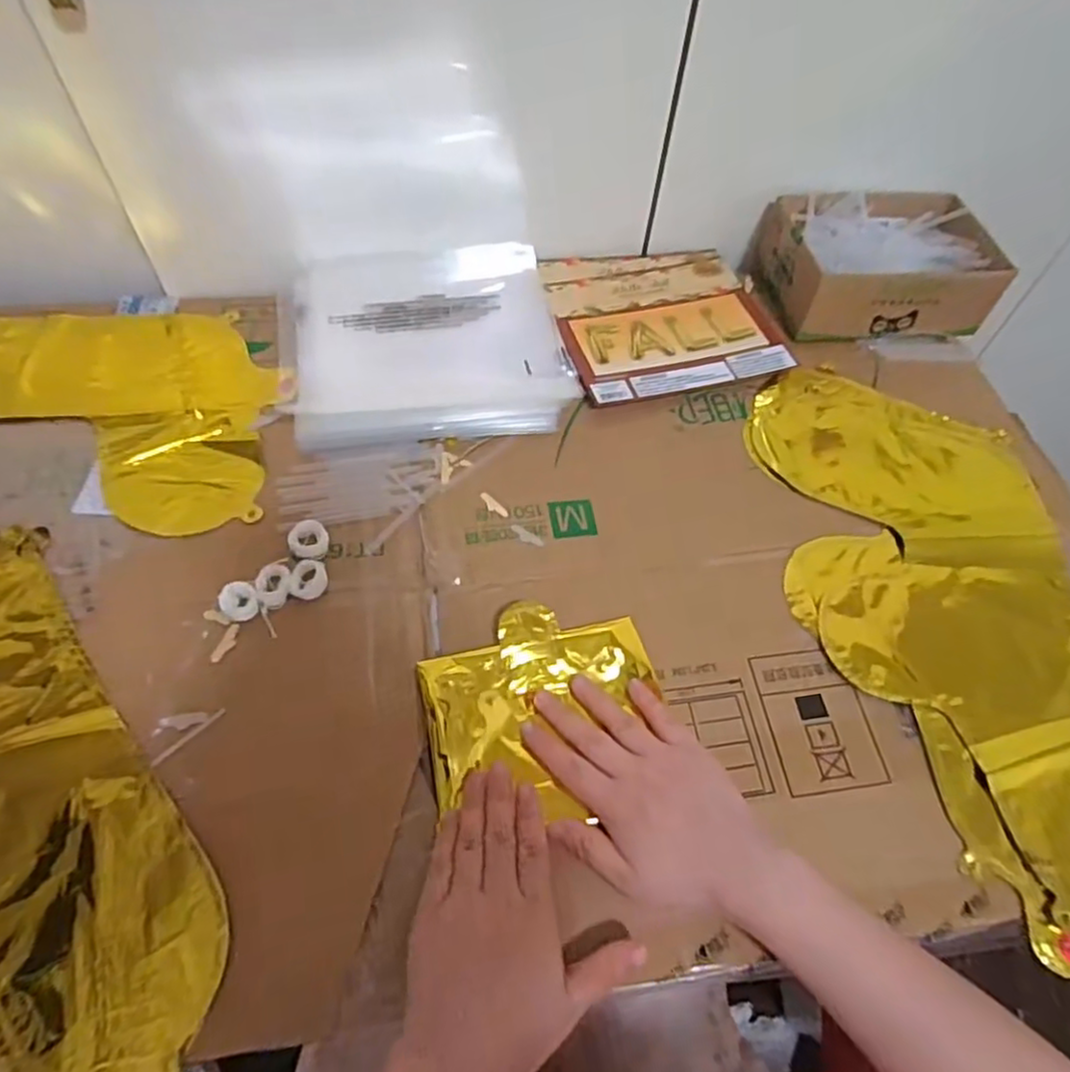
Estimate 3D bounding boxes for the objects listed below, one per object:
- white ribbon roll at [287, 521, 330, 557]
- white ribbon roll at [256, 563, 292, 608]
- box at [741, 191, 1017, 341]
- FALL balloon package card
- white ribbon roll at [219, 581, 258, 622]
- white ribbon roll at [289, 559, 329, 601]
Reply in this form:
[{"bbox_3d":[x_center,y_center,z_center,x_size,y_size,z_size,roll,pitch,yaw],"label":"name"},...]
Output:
[{"bbox_3d":[-0.158,0.002,0.477,0.027,0.010,0.026,2,58,-3],"label":"white ribbon roll"},{"bbox_3d":[-0.176,0.033,0.460,0.021,0.008,0.030,4,58,-2],"label":"white ribbon roll"},{"bbox_3d":[0.320,-0.256,0.644,0.183,0.069,0.150,-8,59,-9],"label":"box"},{"bbox_3d":[0.124,-0.173,0.609,0.195,0.012,0.109,-14,60,-13],"label":"FALL balloon package card"},{"bbox_3d":[-0.195,0.043,0.451,0.023,0.008,0.026,-27,64,-19],"label":"white ribbon roll"},{"bbox_3d":[-0.153,0.029,0.462,0.024,0.008,0.028,-3,59,-6],"label":"white ribbon roll"}]

